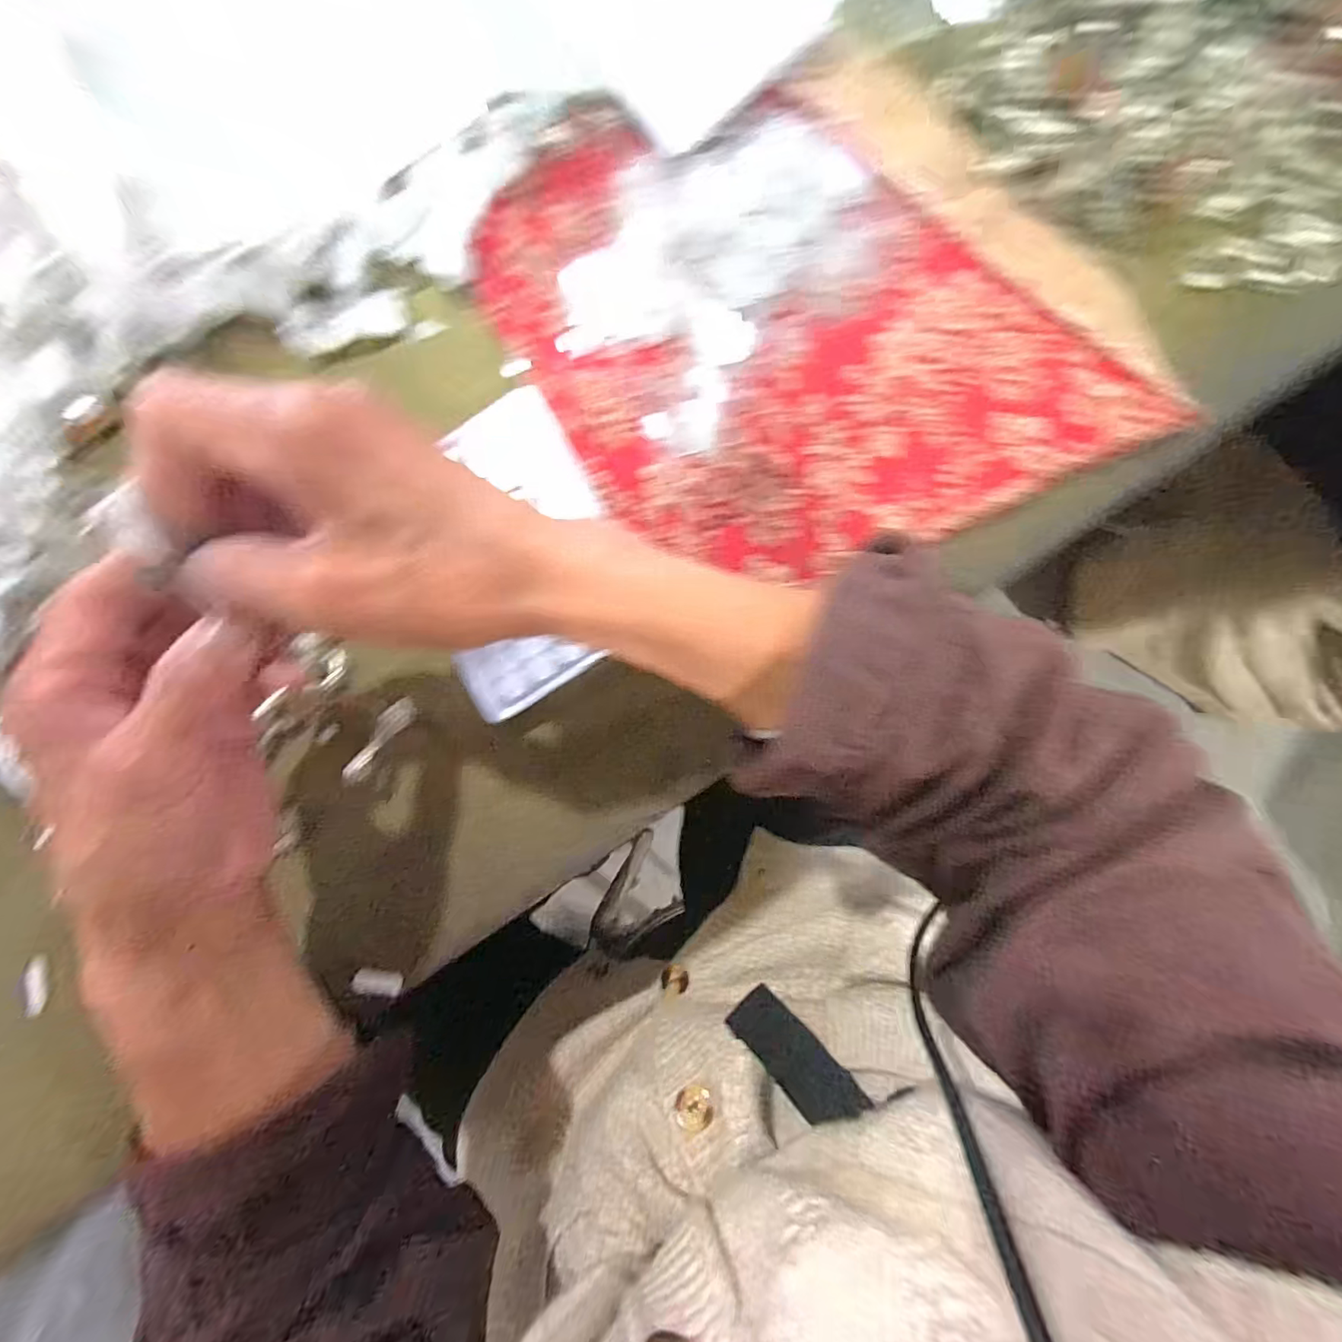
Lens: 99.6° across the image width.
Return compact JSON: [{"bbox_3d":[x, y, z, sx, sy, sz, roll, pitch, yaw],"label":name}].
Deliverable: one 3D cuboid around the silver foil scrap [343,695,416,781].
[{"bbox_3d":[-0.137,0.032,0.268,0.008,0.014,0.044,39,92,5],"label":"silver foil scrap"}]

